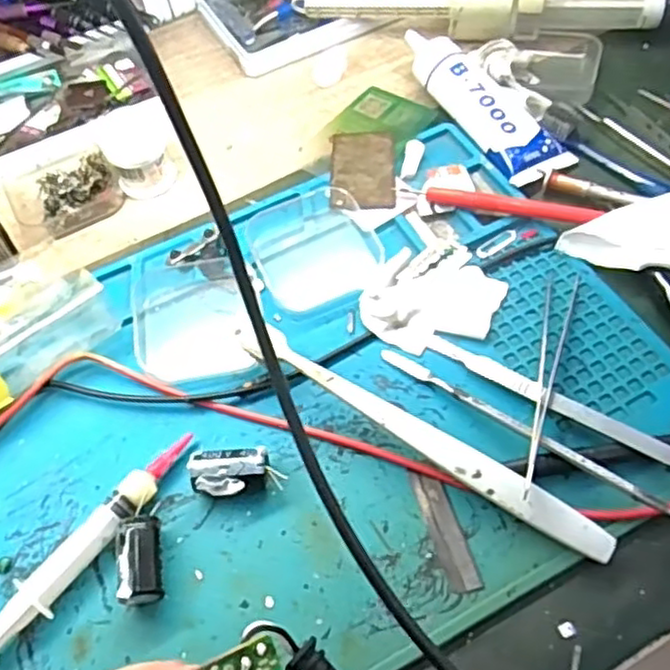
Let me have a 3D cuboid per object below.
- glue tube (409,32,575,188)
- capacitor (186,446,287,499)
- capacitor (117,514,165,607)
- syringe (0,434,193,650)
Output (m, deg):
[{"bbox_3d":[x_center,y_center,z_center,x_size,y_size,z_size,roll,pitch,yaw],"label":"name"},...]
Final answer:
[{"bbox_3d":[0.086,-0.143,0.416,0.042,0.023,0.132,-31,62,-14],"label":"glue tube"},{"bbox_3d":[-0.043,0.060,0.301,0.037,0.018,0.018,-5,59,1],"label":"capacitor"},{"bbox_3d":[-0.079,0.092,0.282,0.015,0.018,0.034,-10,59,-3],"label":"capacitor"},{"bbox_3d":[-0.102,0.087,0.292,0.016,0.015,0.112,34,67,21],"label":"syringe"}]

